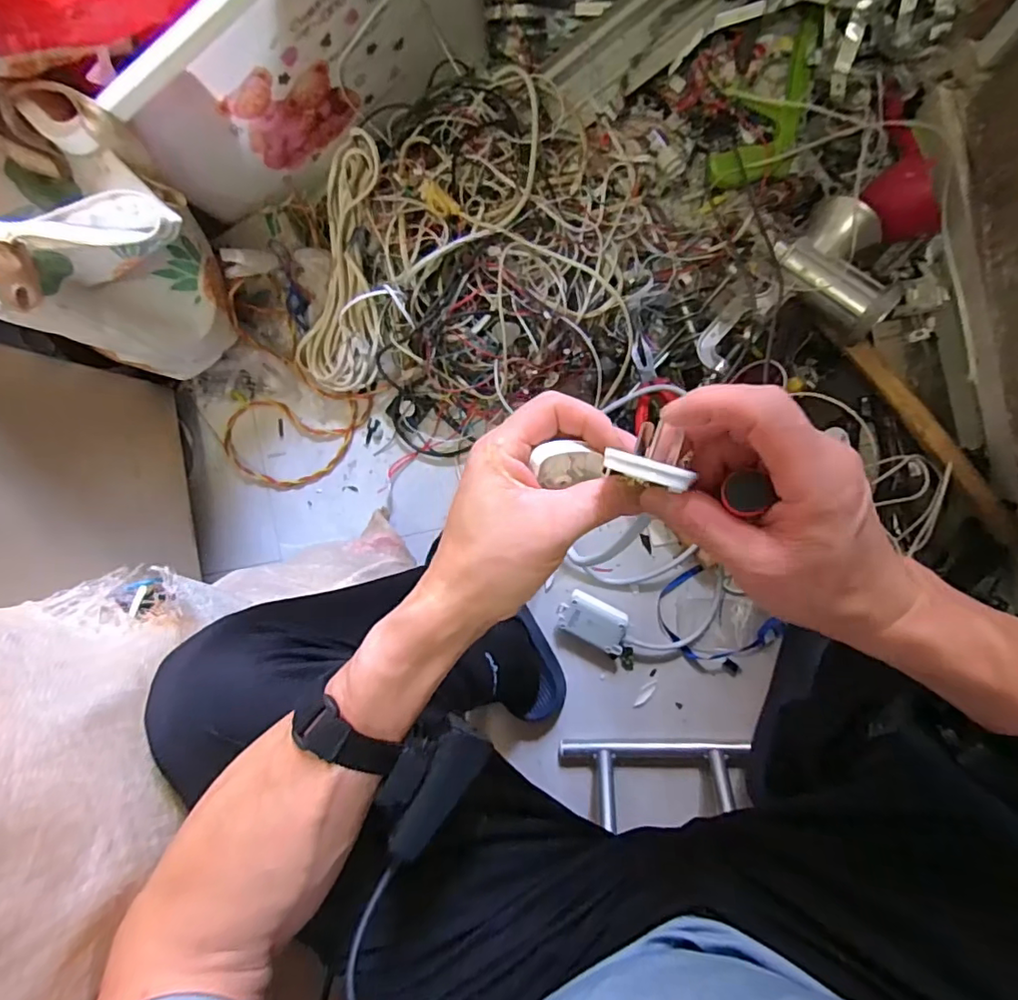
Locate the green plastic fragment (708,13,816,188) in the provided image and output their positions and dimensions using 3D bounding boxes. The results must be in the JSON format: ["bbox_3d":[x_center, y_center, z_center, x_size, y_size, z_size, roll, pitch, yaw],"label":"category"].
[{"bbox_3d":[0.299,-0.456,0.644,0.089,0.019,0.166,17,100,23],"label":"green plastic fragment"}]

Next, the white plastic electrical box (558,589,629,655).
[{"bbox_3d":[0.111,0.157,0.720,0.090,0.032,0.059,26,95,8],"label":"white plastic electrical box"}]

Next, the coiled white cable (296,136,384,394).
[{"bbox_3d":[-0.215,-0.299,0.720,0.118,0.046,0.310,14,112,9],"label":"coiled white cable"}]

